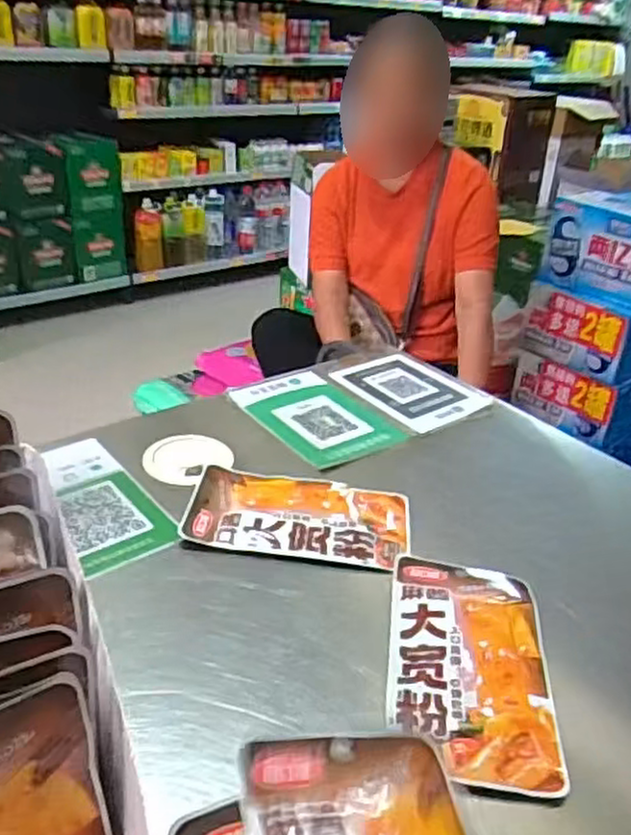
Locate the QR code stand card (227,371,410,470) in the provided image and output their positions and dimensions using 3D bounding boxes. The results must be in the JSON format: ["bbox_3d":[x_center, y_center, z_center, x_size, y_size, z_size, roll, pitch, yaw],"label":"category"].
[{"bbox_3d":[-0.004,-0.003,0.648,0.107,0.006,0.150,-19,38,-36],"label":"QR code stand card"}]

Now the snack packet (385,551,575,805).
[{"bbox_3d":[0.086,0.133,0.411,0.087,0.012,0.158,7,30,4],"label":"snack packet"}]

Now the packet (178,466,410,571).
[{"bbox_3d":[-0.010,0.067,0.512,0.151,0.009,0.087,7,30,5],"label":"packet"}]

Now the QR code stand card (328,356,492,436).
[{"bbox_3d":[0.092,-0.027,0.709,0.107,0.006,0.129,-19,38,-34],"label":"QR code stand card"}]

